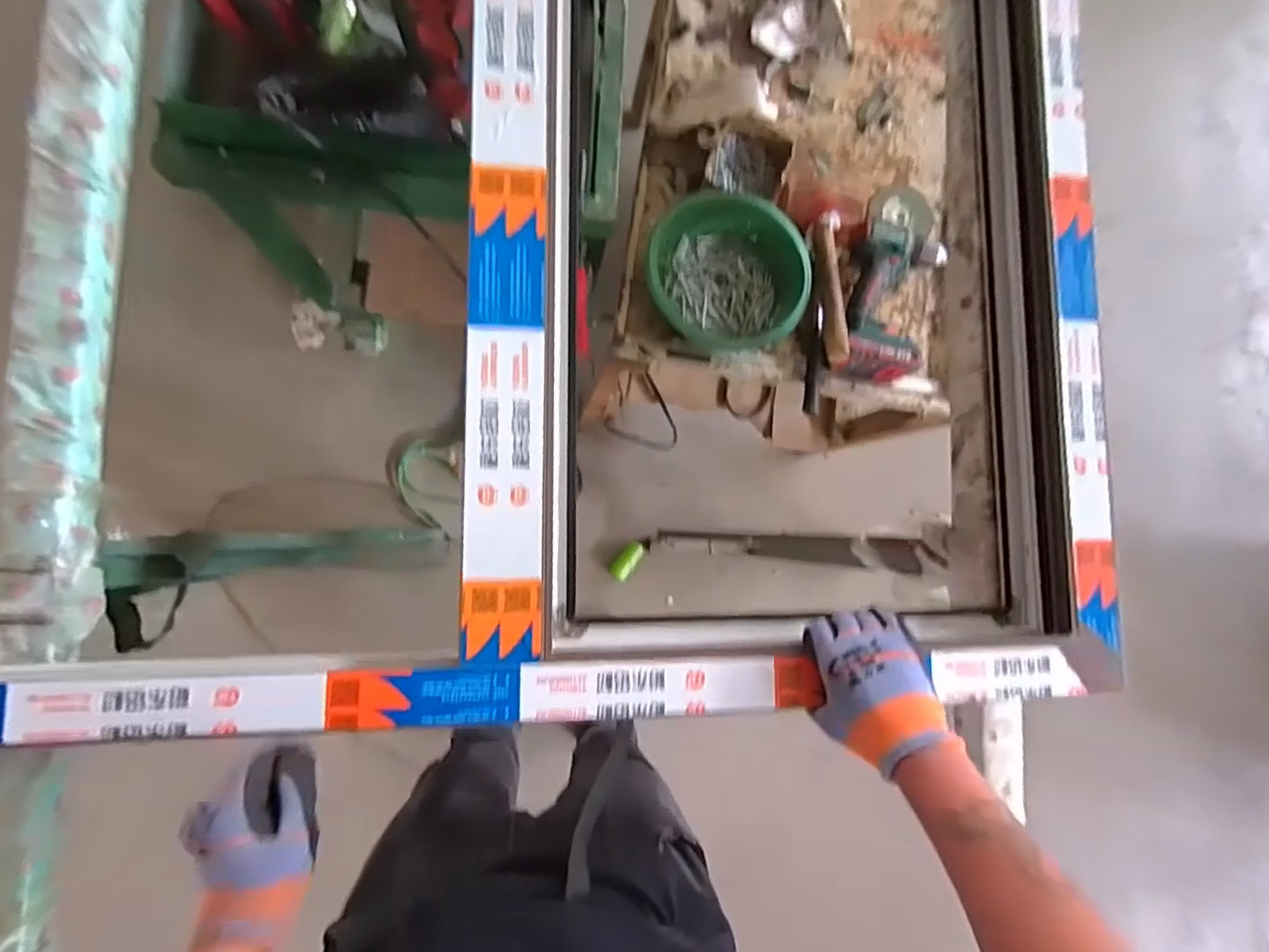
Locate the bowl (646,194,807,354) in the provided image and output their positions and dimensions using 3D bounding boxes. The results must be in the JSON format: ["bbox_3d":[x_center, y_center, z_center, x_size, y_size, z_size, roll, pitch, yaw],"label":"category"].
[{"bbox_3d":[0.126,-0.281,0.853,0.225,0.071,0.209,1,85,-8],"label":"bowl"}]

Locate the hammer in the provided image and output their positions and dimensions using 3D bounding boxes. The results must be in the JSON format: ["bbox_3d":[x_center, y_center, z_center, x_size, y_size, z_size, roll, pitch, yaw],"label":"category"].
[{"bbox_3d":[0.267,-0.288,0.843,0.126,0.056,0.296,6,72,-7],"label":"hammer"}]

